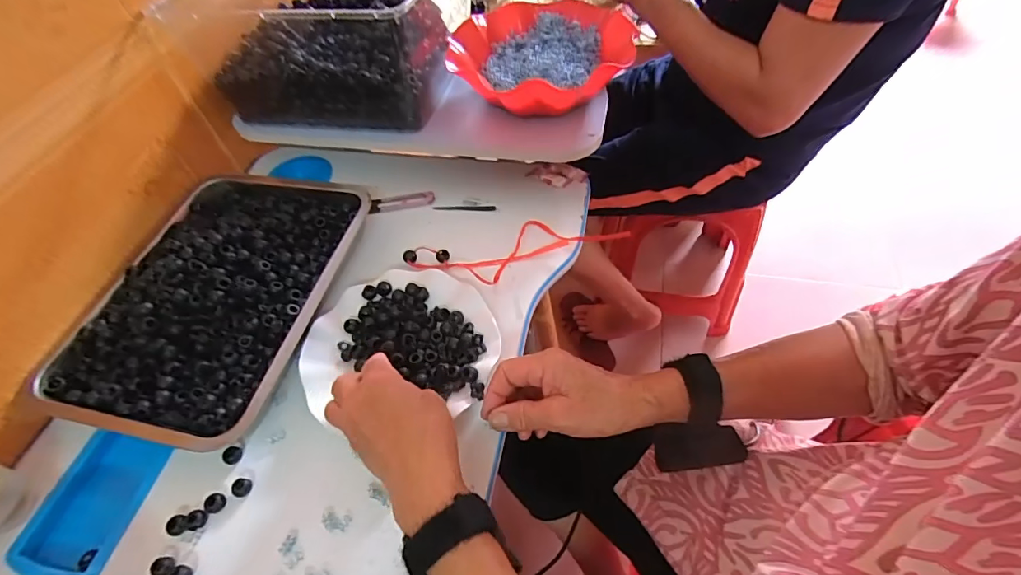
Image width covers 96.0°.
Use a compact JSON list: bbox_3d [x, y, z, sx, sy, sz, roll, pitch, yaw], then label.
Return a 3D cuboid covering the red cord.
[{"bbox_3d":[0.009,-0.046,0.532,0.244,0.014,0.075,-16,54,-7],"label":"red cord"}]

